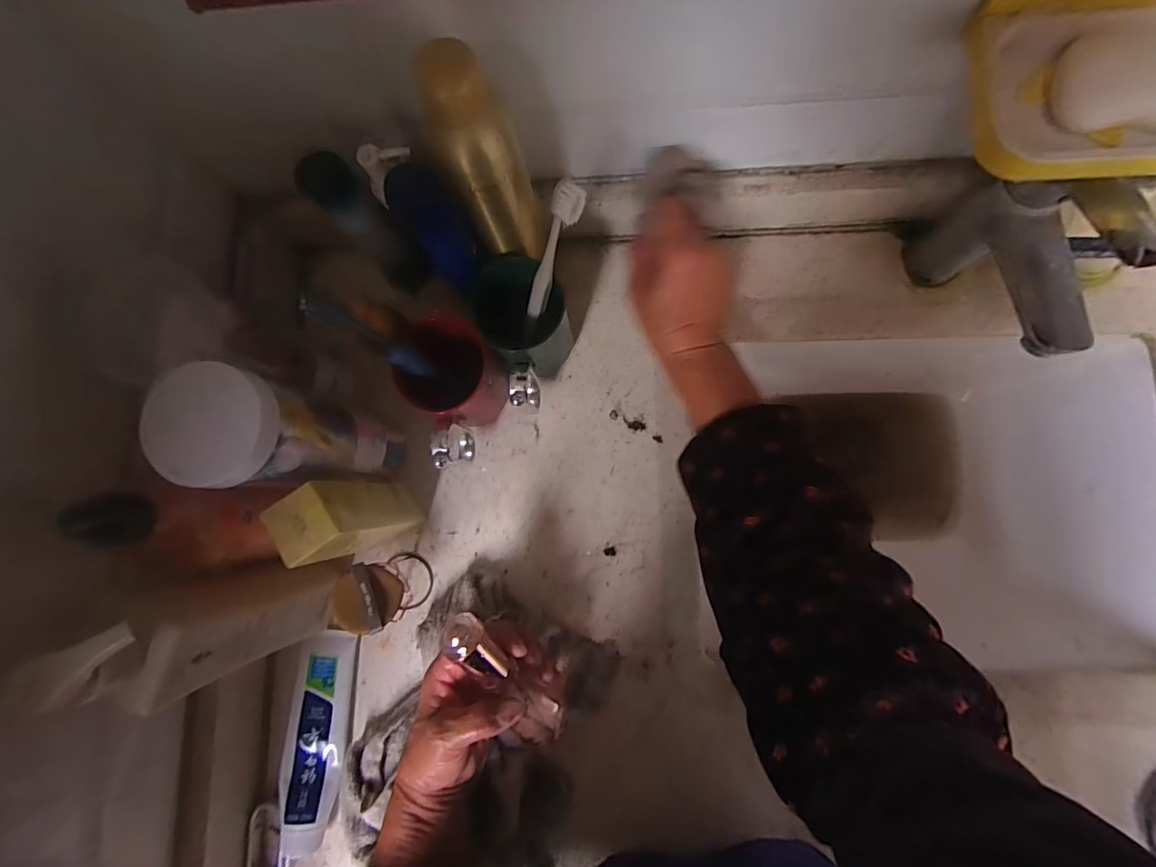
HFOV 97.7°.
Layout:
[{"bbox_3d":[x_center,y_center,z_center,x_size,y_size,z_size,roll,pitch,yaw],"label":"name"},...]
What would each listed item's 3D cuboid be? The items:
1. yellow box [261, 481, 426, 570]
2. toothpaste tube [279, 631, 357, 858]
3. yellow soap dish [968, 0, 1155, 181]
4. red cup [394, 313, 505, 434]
[{"bbox_3d":[-0.168,0.065,0.390,0.042,0.153,0.047,-31,81,0],"label":"yellow box"},{"bbox_3d":[-0.223,0.260,0.432,0.050,0.028,0.169,1,83,5],"label":"toothpaste tube"},{"bbox_3d":[0.286,-0.191,0.257,0.147,0.070,0.098,-2,83,4],"label":"yellow soap dish"},{"bbox_3d":[-0.103,-0.050,0.424,0.073,0.102,0.078,-1,83,5],"label":"red cup"}]

